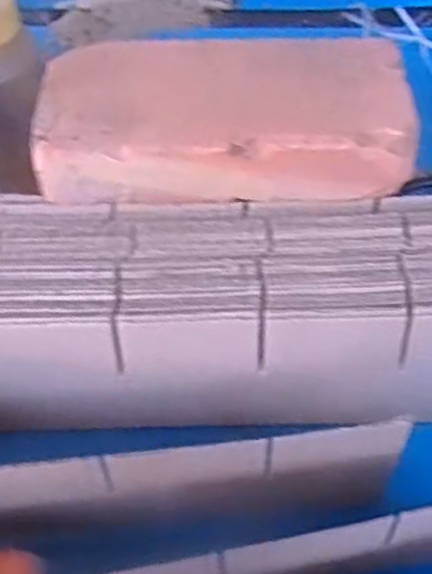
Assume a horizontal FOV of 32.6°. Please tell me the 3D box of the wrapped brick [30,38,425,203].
[{"bbox_3d":[0.007,-0.110,0.507,0.242,0.069,0.122,1,54,6],"label":"wrapped brick"}]

